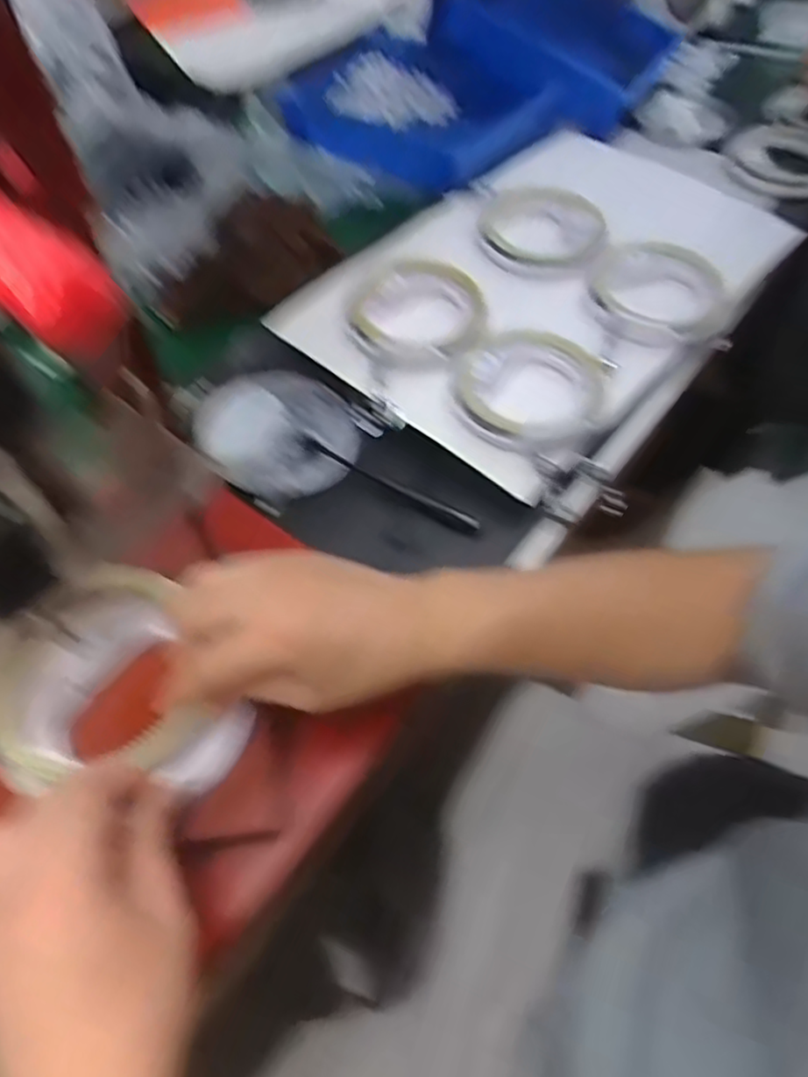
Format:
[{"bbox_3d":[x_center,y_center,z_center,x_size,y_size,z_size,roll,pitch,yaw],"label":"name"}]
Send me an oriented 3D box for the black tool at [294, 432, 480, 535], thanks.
[{"bbox_3d":[-0.018,-0.049,0.572,0.177,0.014,0.012,26,60,17],"label":"black tool"}]

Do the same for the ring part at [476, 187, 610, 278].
[{"bbox_3d":[0.147,-0.328,0.724,0.134,0.028,0.142,-2,57,3],"label":"ring part"}]

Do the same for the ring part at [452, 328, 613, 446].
[{"bbox_3d":[0.109,-0.134,0.586,0.127,0.013,0.131,0,56,0],"label":"ring part"}]

